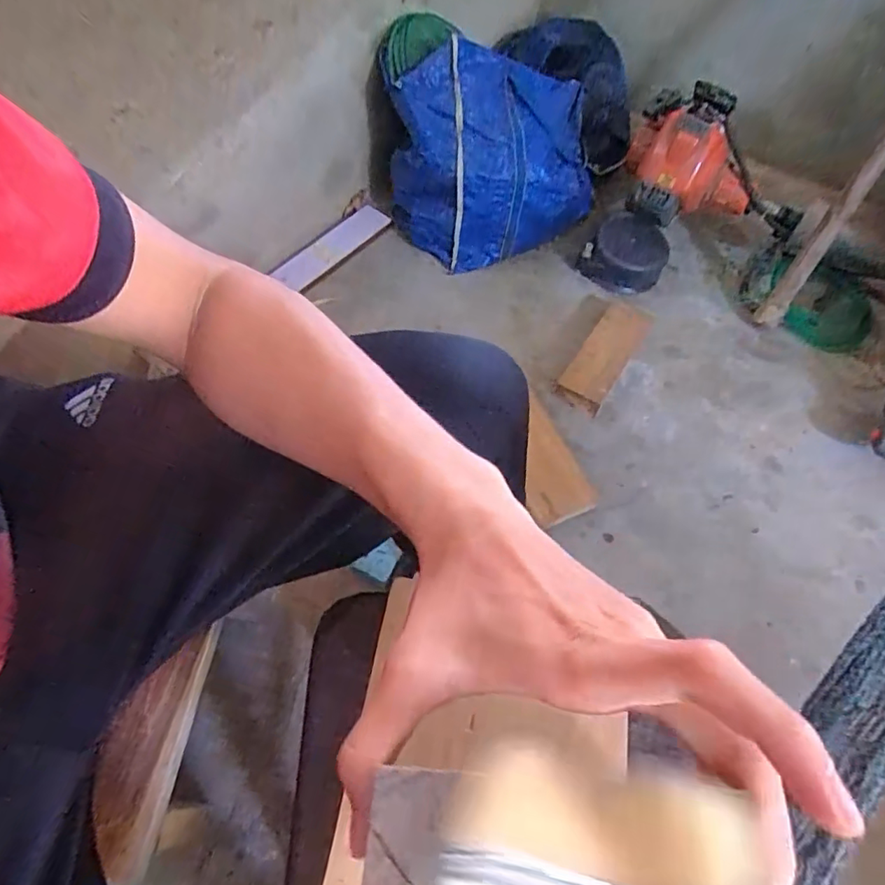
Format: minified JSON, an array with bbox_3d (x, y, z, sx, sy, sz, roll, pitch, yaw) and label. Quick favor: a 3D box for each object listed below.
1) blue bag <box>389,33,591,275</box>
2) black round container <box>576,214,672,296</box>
[{"bbox_3d":[0.098,-0.552,1.090,0.365,0.316,0.237,-14,60,-10],"label":"blue bag"},{"bbox_3d":[0.375,-0.385,1.128,0.157,0.089,0.139,29,63,15],"label":"black round container"}]

